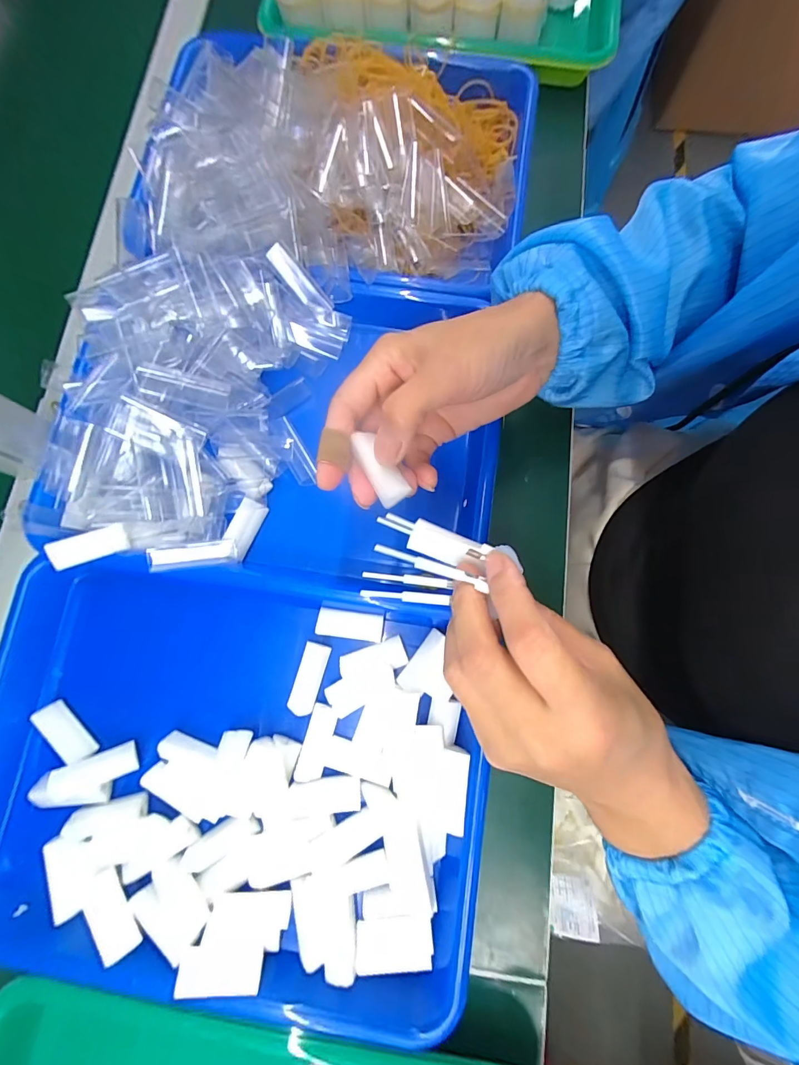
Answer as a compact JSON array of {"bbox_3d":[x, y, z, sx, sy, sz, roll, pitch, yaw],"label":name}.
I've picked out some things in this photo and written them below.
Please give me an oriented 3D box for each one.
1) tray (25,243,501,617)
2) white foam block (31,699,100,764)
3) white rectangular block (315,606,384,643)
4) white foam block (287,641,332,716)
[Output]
[{"bbox_3d":[-0.091,-0.078,0.305,0.311,0.081,0.247,3,78,2],"label":"tray"},{"bbox_3d":[-0.227,0.136,0.277,0.046,0.014,0.015,41,82,9],"label":"white foam block"},{"bbox_3d":[-0.034,0.065,0.287,0.045,0.013,0.019,7,79,3],"label":"white rectangular block"},{"bbox_3d":[-0.063,0.102,0.285,0.018,0.013,0.046,15,79,4],"label":"white foam block"}]

